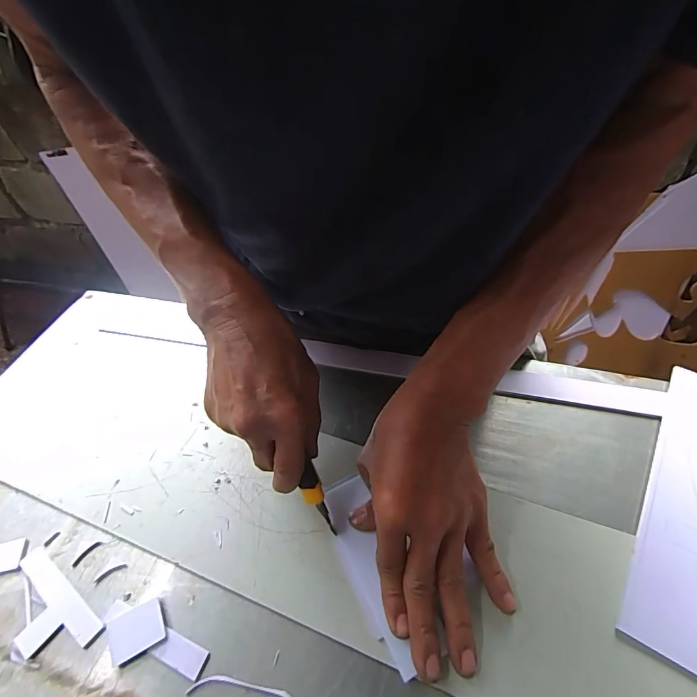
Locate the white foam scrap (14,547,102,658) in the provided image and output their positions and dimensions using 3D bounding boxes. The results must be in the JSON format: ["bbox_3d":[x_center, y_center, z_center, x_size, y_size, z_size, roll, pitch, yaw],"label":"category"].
[{"bbox_3d":[-0.225,0.193,0.302,0.093,0.004,0.042,27,57,25],"label":"white foam scrap"}]

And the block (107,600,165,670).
[{"bbox_3d":[-0.149,0.198,0.286,0.038,0.004,0.029,-26,52,-16],"label":"block"}]

